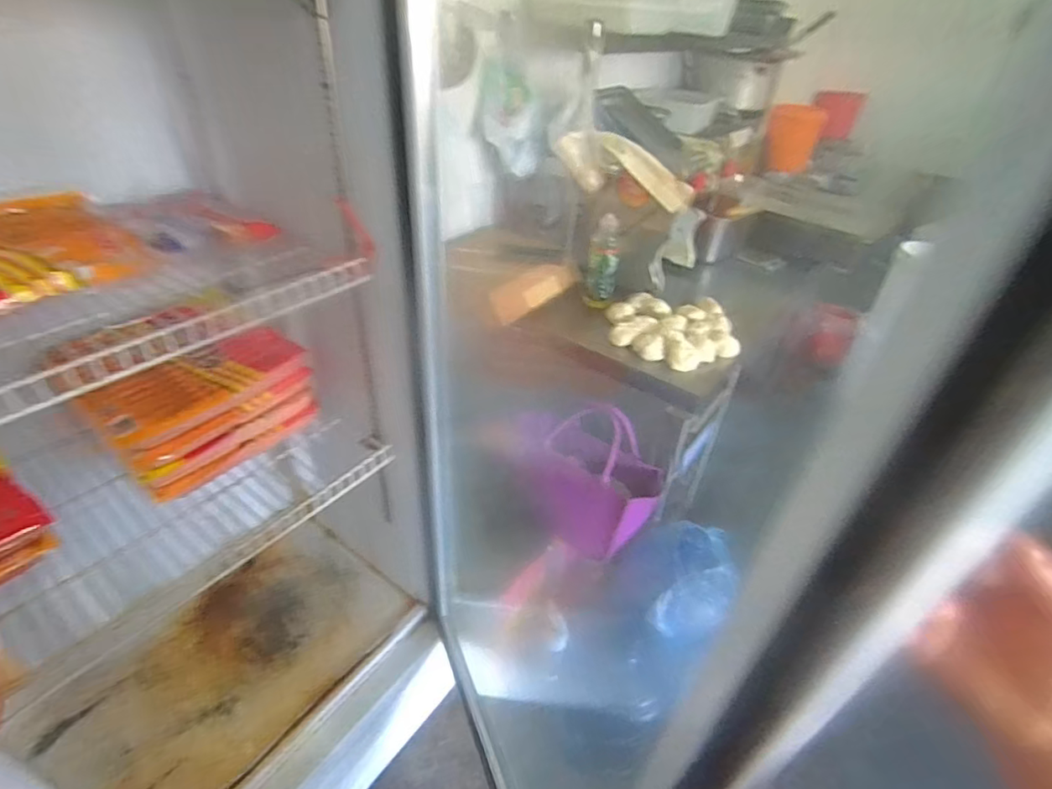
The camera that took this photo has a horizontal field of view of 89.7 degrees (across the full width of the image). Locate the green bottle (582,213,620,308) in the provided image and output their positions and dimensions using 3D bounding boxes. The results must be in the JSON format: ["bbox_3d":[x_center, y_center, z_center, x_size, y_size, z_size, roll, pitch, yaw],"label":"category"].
[{"bbox_3d":[0.193,-0.329,1.316,0.073,0.204,0.068,7,36,3],"label":"green bottle"}]

